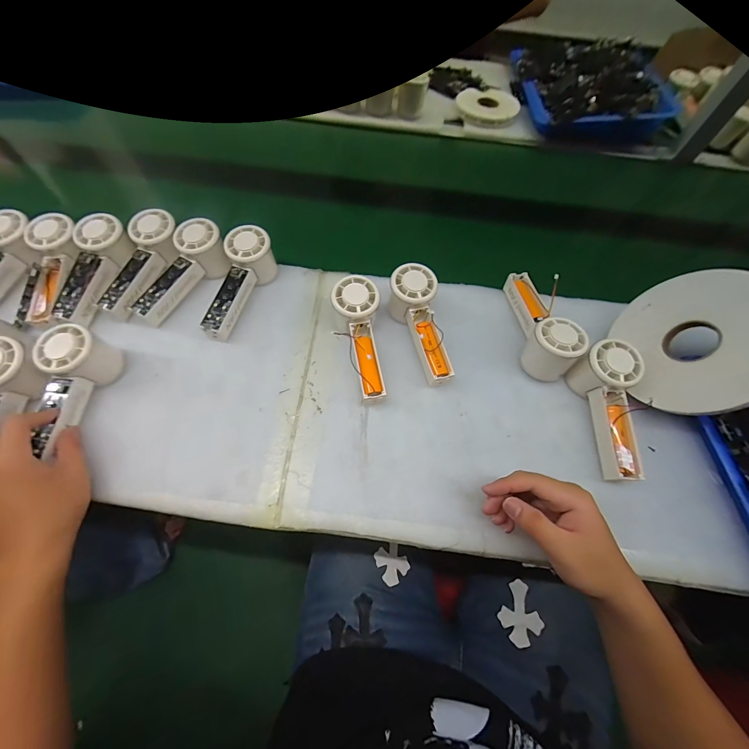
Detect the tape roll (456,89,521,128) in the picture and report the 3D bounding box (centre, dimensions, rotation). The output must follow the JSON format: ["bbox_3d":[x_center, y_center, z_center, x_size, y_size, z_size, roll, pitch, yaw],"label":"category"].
[{"bbox_3d":[0.236,-0.558,0.681,0.117,0.016,0.117,1,65,-2],"label":"tape roll"}]

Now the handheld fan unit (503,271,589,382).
[{"bbox_3d":[0.211,-0.072,0.413,0.056,0.058,0.153,2,65,-2],"label":"handheld fan unit"}]

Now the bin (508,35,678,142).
[{"bbox_3d":[0.449,-0.585,0.673,0.276,0.061,0.294,-4,66,-4],"label":"bin"}]

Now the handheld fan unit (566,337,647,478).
[{"bbox_3d":[0.264,0.038,0.371,0.058,0.053,0.152,-2,79,-3],"label":"handheld fan unit"}]

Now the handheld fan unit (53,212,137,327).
[{"bbox_3d":[-0.359,-0.134,0.423,0.063,0.035,0.145,11,80,3],"label":"handheld fan unit"}]

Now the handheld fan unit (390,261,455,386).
[{"bbox_3d":[0.059,-0.062,0.413,0.059,0.047,0.154,-15,81,-9],"label":"handheld fan unit"}]

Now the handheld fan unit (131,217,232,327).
[{"bbox_3d":[-0.260,-0.136,0.433,0.056,0.057,0.149,34,68,12],"label":"handheld fan unit"}]

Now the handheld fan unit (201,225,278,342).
[{"bbox_3d":[-0.187,-0.122,0.430,0.063,0.060,0.150,23,66,8],"label":"handheld fan unit"}]

